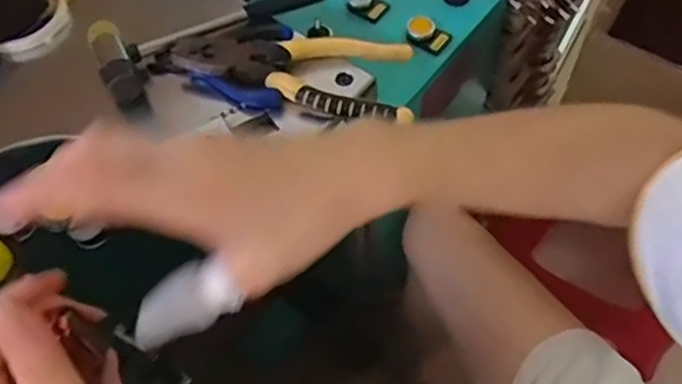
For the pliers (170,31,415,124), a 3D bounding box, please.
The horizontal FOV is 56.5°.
[{"bbox_3d":[-0.042,-0.099,0.523,0.195,0.022,0.068,6,61,6],"label":"pliers"}]

